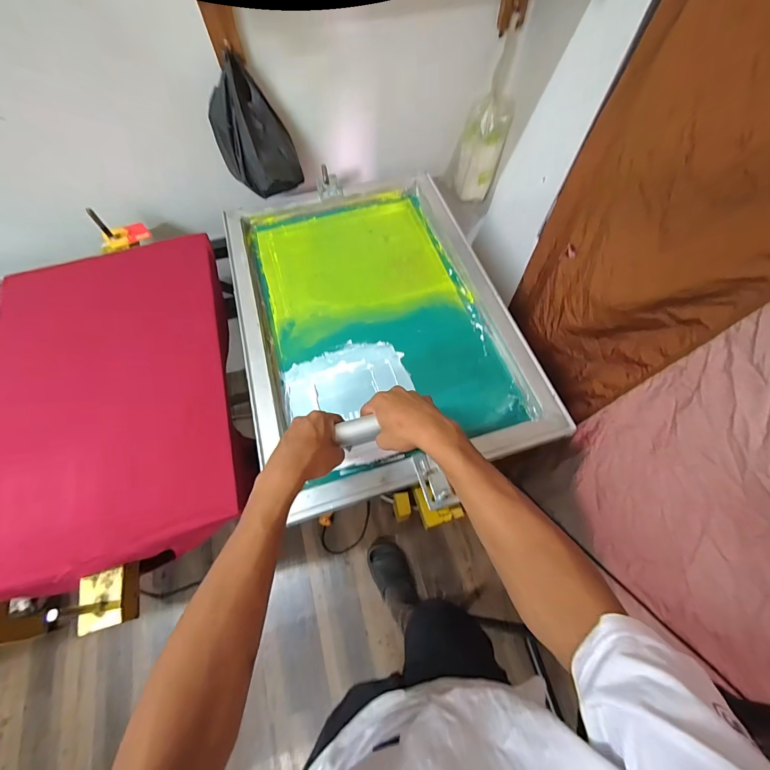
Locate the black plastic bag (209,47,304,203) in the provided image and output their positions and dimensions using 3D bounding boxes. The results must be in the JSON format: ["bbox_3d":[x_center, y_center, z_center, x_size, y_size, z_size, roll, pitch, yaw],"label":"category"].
[{"bbox_3d":[-0.270,-0.504,0.730,0.140,0.223,0.115,38,70,17],"label":"black plastic bag"}]

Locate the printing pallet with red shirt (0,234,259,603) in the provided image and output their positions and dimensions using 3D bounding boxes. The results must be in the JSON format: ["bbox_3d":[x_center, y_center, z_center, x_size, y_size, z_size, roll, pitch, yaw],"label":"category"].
[{"bbox_3d":[-0.482,-0.004,0.635,0.409,0.058,0.621,-18,65,-8],"label":"printing pallet with red shirt"}]

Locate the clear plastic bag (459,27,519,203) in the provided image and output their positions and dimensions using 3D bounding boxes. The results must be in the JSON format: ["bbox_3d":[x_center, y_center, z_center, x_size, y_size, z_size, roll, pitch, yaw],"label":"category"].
[{"bbox_3d":[0.241,-0.623,0.877,0.120,0.304,0.076,15,65,7],"label":"clear plastic bag"}]

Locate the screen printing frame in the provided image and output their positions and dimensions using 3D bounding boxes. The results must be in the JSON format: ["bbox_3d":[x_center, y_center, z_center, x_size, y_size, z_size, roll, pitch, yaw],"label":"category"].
[{"bbox_3d":[-0.025,-0.142,0.662,0.466,0.040,0.648,-16,65,-7],"label":"screen printing frame"}]

